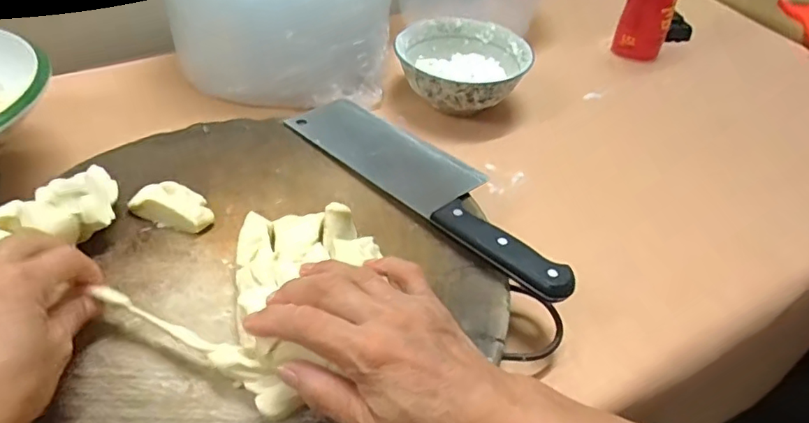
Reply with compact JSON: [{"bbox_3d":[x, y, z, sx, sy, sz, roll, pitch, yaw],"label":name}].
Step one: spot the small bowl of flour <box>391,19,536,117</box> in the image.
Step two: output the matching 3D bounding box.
[{"bbox_3d":[0.065,-0.153,0.612,0.134,0.064,0.137,3,42,-2],"label":"small bowl of flour"}]

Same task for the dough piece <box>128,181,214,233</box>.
[{"bbox_3d":[-0.167,-0.005,0.407,0.057,0.018,0.032,17,43,14],"label":"dough piece"}]

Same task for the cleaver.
[{"bbox_3d":[0.020,-0.028,0.449,0.074,0.017,0.284,-31,53,-33],"label":"cleaver"}]

